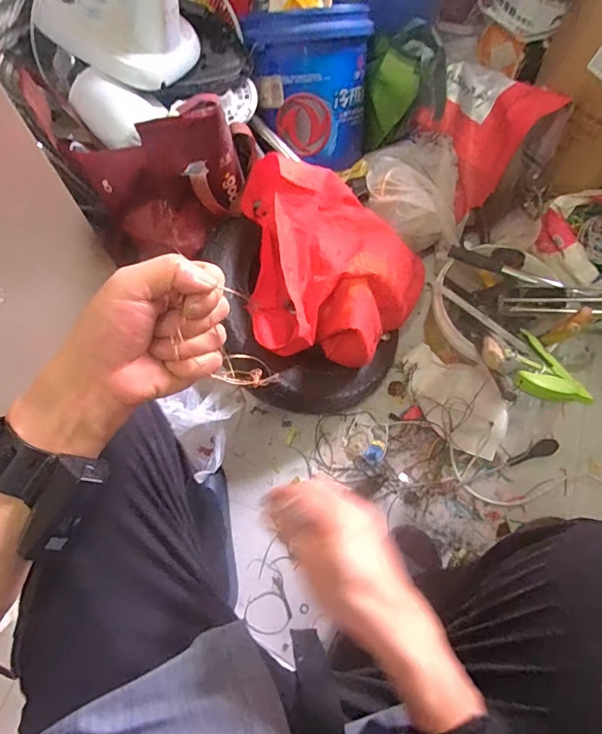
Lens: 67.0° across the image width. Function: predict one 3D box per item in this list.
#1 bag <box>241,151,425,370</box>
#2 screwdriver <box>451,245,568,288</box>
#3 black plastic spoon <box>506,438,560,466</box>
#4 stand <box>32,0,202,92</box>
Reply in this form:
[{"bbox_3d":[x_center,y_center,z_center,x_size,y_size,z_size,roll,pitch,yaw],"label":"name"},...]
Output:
[{"bbox_3d":[0.071,-0.162,0.735,0.309,0.121,0.312,-3,83,-14],"label":"bag"},{"bbox_3d":[0.360,-0.174,0.808,0.198,0.021,0.021,22,70,8],"label":"screwdriver"},{"bbox_3d":[0.433,0.163,0.851,0.096,0.015,0.030,-26,70,8],"label":"black plastic spoon"},{"bbox_3d":[-0.280,-0.536,0.663,0.198,0.212,0.159,30,71,10],"label":"stand"}]

